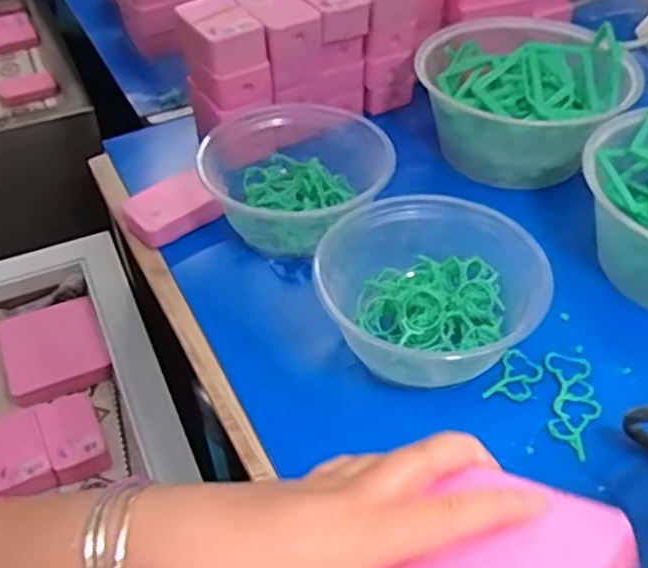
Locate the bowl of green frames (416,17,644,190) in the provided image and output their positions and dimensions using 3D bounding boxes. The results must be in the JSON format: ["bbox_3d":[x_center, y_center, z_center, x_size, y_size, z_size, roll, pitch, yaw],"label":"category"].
[{"bbox_3d":[0.157,-0.156,0.575,0.155,0.090,0.163,-1,45,1],"label":"bowl of green frames"}]

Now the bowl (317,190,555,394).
[{"bbox_3d":[0.066,0.003,0.448,0.129,0.062,0.117,9,46,10],"label":"bowl"}]

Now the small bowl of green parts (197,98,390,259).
[{"bbox_3d":[-0.013,-0.078,0.535,0.131,0.069,0.139,-1,45,1],"label":"small bowl of green parts"}]

